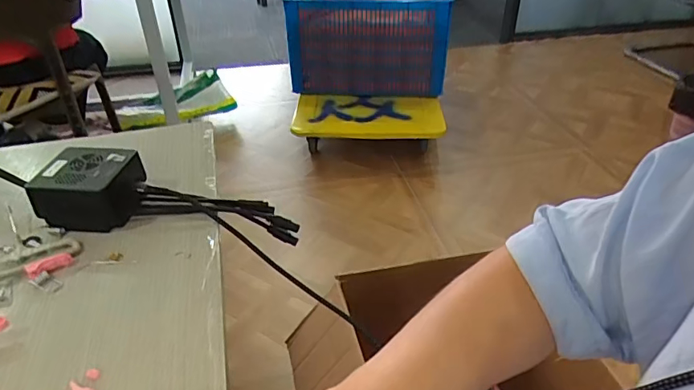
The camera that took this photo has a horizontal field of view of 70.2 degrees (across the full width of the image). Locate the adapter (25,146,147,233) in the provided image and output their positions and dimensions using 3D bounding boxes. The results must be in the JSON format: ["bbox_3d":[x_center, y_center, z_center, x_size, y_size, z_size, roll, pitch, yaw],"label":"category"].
[{"bbox_3d":[-0.244,-0.007,0.475,0.081,0.048,0.070,3,36,4],"label":"adapter"}]

